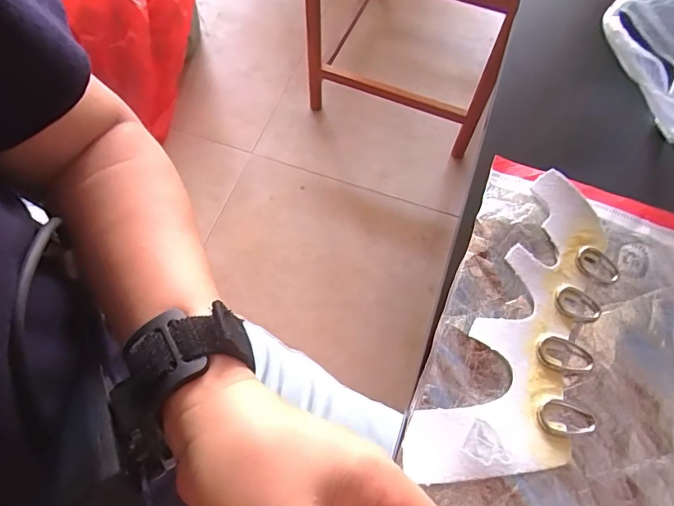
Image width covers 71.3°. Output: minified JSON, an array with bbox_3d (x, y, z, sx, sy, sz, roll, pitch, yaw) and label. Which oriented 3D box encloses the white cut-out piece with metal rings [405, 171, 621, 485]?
[{"bbox_3d":[0.123,0.048,0.285,0.079,0.010,0.211,30,69,12],"label":"white cut-out piece with metal rings"}]

